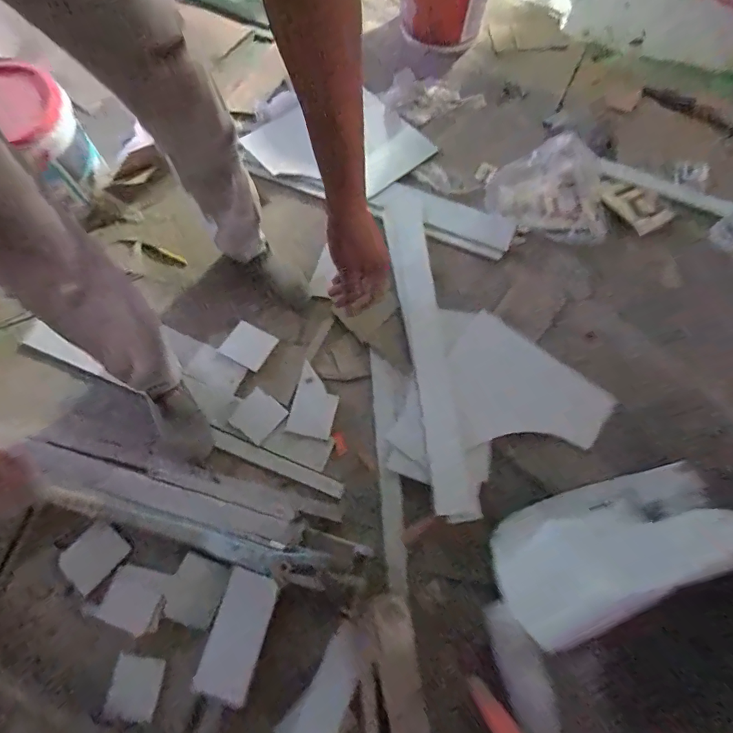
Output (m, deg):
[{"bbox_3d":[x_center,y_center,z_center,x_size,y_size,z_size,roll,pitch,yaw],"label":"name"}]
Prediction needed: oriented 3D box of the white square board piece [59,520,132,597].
[{"bbox_3d":[-0.574,0.396,0.897,0.112,0.009,0.124,38,79,21],"label":"white square board piece"}]

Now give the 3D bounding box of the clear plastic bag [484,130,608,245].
[{"bbox_3d":[0.489,-0.452,1.087,0.307,0.126,0.205,41,75,13],"label":"clear plastic bag"}]

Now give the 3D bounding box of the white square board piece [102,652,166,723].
[{"bbox_3d":[-0.438,0.606,0.806,0.096,0.012,0.098,3,59,7],"label":"white square board piece"}]

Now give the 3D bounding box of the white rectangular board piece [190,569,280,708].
[{"bbox_3d":[-0.241,0.500,0.799,0.096,0.015,0.202,9,56,5],"label":"white rectangular board piece"}]

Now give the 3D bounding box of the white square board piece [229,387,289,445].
[{"bbox_3d":[-0.250,0.113,0.974,0.100,0.005,0.099,37,74,11],"label":"white square board piece"}]

